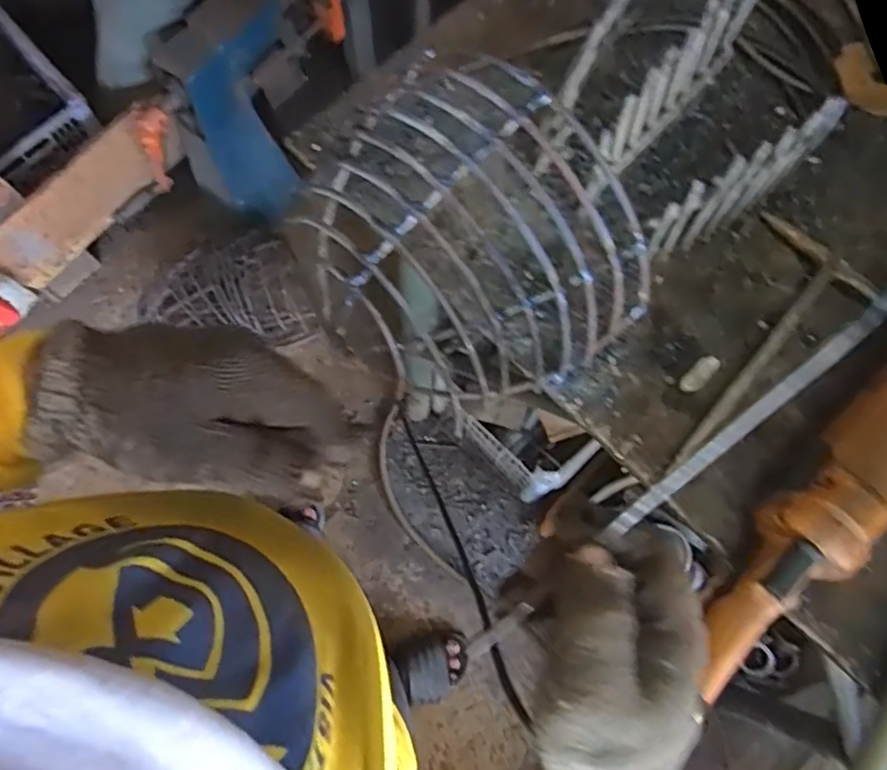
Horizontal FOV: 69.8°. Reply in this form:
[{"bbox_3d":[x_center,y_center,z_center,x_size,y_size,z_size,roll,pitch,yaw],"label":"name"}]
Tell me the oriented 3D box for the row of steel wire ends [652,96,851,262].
[{"bbox_3d":[0.204,-0.135,0.446,0.122,0.100,0.017,-28,76,-8],"label":"row of steel wire ends"}]

